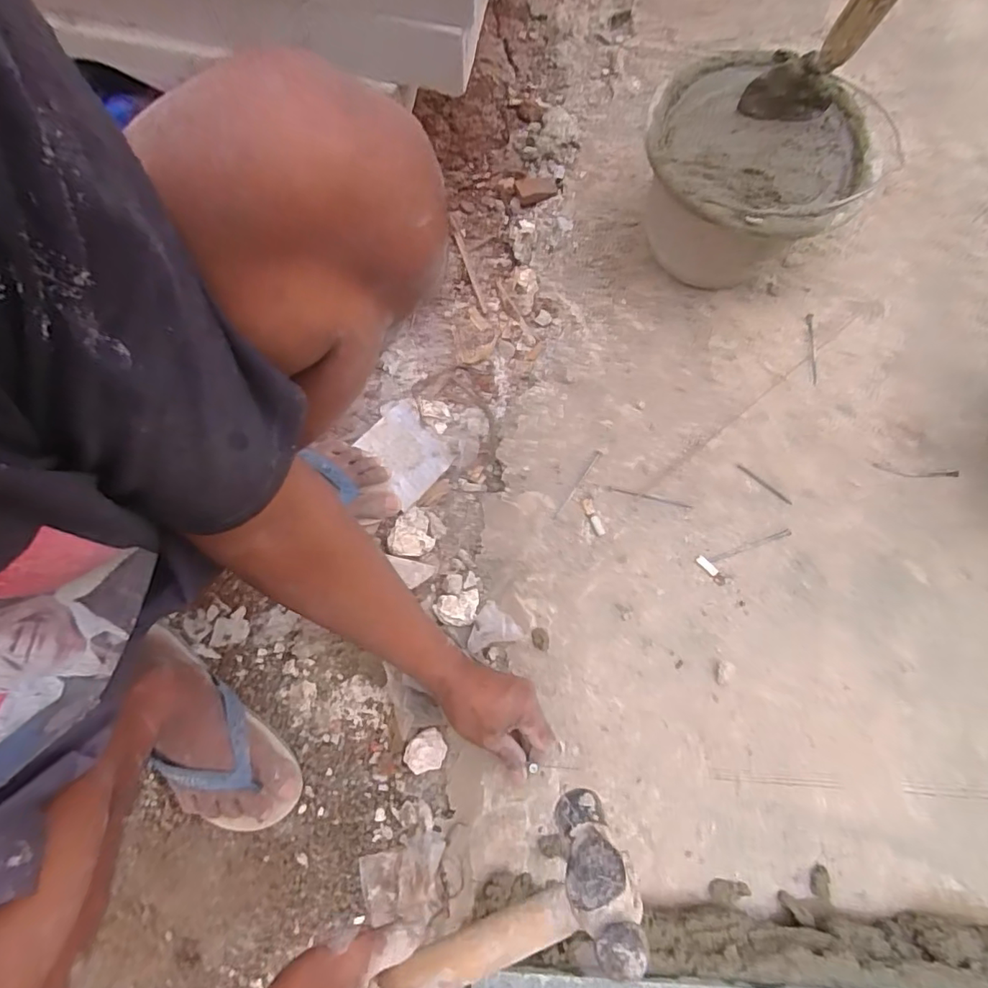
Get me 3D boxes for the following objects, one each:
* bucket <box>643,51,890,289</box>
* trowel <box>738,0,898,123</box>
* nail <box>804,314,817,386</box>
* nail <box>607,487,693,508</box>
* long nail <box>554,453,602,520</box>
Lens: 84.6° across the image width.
[{"bbox_3d":[0.293,-0.363,0.666,0.238,0.176,0.230,0,81,0],"label":"bucket"},{"bbox_3d":[0.327,-0.456,0.521,0.088,0.206,0.074,29,82,5],"label":"trowel"},{"bbox_3d":[0.414,-0.189,0.707,0.011,0.008,0.096,1,74,1],"label":"nail"},{"bbox_3d":[0.188,0.004,0.656,0.103,0.004,0.006,12,75,4],"label":"nail"},{"bbox_3d":[0.101,-0.011,0.650,0.006,0.004,0.103,34,77,9],"label":"long nail"}]

